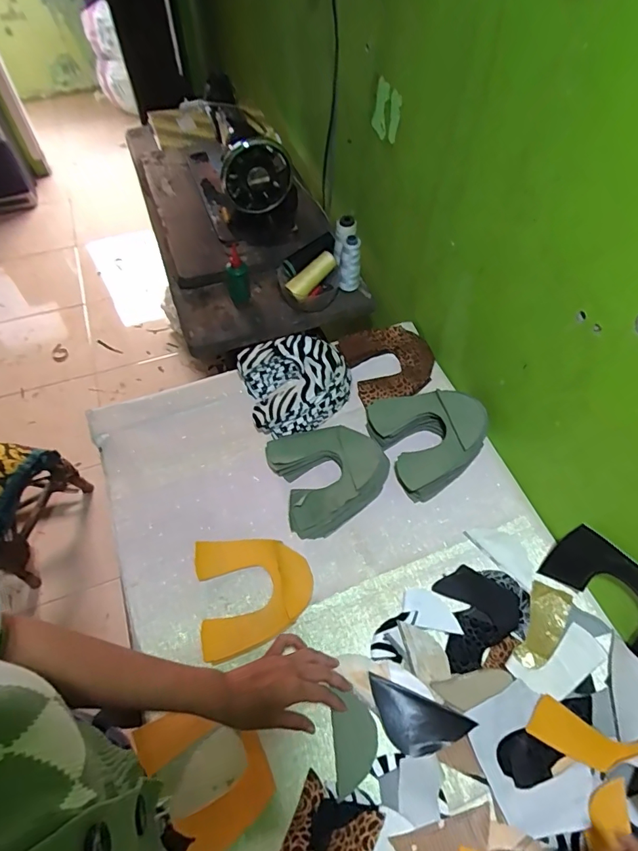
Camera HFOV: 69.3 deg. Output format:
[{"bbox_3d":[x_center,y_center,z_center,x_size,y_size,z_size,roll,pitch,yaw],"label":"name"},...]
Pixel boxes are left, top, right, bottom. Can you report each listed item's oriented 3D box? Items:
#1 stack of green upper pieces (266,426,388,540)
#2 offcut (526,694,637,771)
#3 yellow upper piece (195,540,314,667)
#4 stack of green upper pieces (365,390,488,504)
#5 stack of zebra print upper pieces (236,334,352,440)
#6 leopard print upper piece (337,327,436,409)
[{"bbox_3d":[0.020,0.071,0.718,0.168,0.040,0.164,-18,58,-12],"label":"stack of green upper pieces"},{"bbox_3d":[0.308,0.359,0.528,0.123,0.011,0.054,13,83,20],"label":"offcut"},{"bbox_3d":[-0.087,0.226,0.633,0.151,0.014,0.151,-11,57,-7],"label":"yellow upper piece"},{"bbox_3d":[0.177,0.010,0.743,0.161,0.064,0.176,-21,59,-14],"label":"stack of green upper pieces"},{"bbox_3d":[-0.034,-0.079,0.784,0.181,0.069,0.166,-15,57,-10],"label":"stack of zebra print upper pieces"},{"bbox_3d":[0.131,-0.118,0.836,0.159,0.033,0.148,-16,58,-11],"label":"leopard print upper piece"}]

